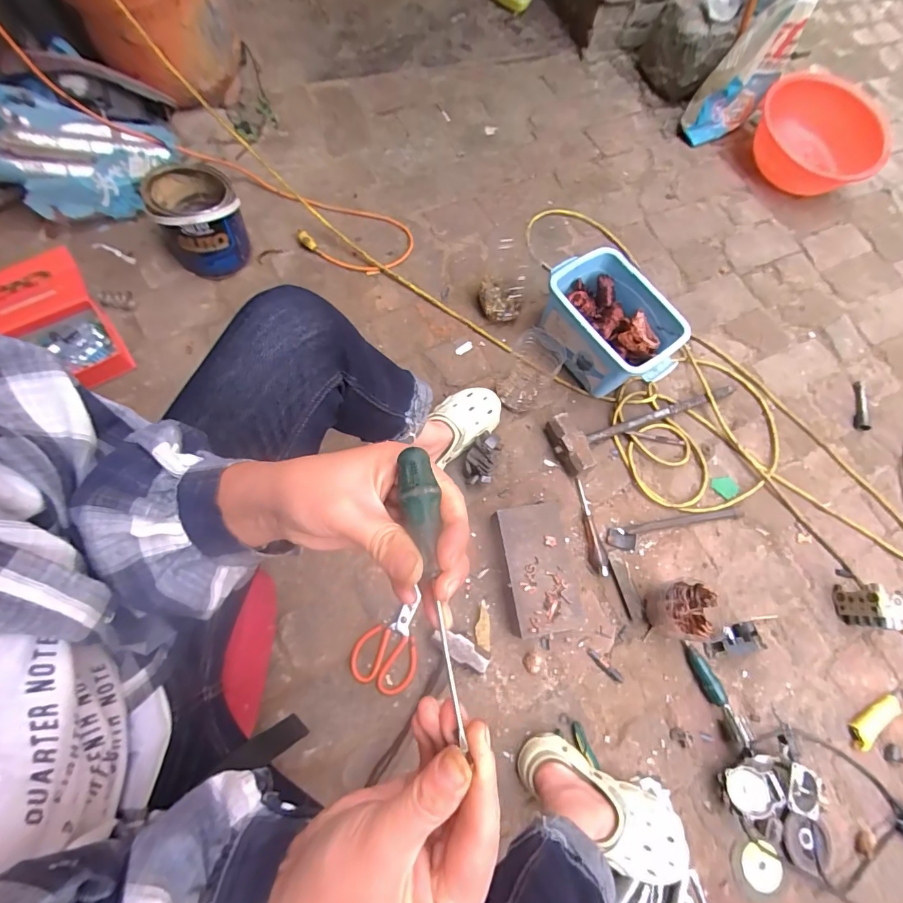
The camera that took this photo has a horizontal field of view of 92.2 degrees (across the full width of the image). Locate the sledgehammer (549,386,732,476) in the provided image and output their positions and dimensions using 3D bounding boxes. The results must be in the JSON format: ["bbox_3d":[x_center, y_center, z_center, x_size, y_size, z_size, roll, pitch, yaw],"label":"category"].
[{"bbox_3d":[0.436,-0.085,0.950,0.473,0.049,0.128,-21,73,-12],"label":"sledgehammer"}]

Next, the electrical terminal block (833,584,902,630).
[{"bbox_3d":[0.808,0.297,0.830,0.081,0.086,0.079,3,69,-4],"label":"electrical terminal block"}]

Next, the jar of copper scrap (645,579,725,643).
[{"bbox_3d":[0.415,0.284,0.777,0.114,0.124,0.098,-2,70,-6],"label":"jar of copper scrap"}]

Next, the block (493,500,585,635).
[{"bbox_3d":[0.157,0.216,0.807,0.125,0.067,0.227,-7,70,-7],"label":"block"}]

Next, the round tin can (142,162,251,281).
[{"bbox_3d":[-0.499,-0.464,0.864,0.154,0.165,0.187,-24,76,-13],"label":"round tin can"}]

